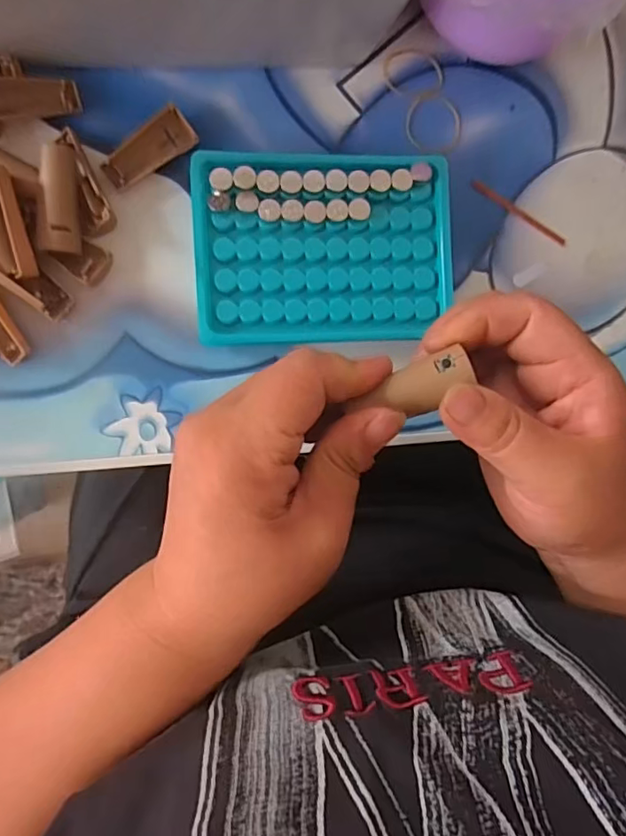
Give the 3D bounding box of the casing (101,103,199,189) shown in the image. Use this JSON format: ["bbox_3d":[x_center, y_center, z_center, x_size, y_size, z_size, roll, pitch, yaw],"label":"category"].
[{"bbox_3d":[-0.083,-0.136,0.279,0.048,0.010,0.019,-38,96,-6],"label":"casing"}]

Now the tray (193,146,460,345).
[{"bbox_3d":[0.007,-0.087,0.287,0.132,0.021,0.092,-3,92,-8],"label":"tray"}]

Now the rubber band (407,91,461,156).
[{"bbox_3d":[0.068,-0.165,0.307,0.032,0.004,0.036,-2,92,-8],"label":"rubber band"}]

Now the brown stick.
[{"bbox_3d":[0.119,-0.117,0.314,0.064,0.004,0.006,30,87,-8],"label":"brown stick"}]

